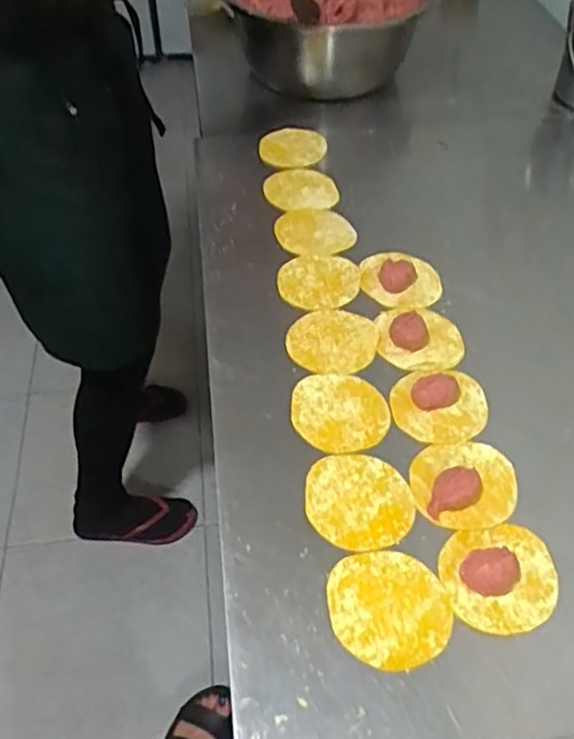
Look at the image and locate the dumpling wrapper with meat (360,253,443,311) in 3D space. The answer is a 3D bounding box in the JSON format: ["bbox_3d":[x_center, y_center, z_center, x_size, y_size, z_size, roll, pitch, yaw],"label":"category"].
[{"bbox_3d":[0.118,-0.092,0.707,0.081,0.021,0.073,4,48,-1],"label":"dumpling wrapper with meat"}]

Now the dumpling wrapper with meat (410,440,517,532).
[{"bbox_3d":[0.141,0.085,0.540,0.081,0.023,0.080,2,48,-3],"label":"dumpling wrapper with meat"}]

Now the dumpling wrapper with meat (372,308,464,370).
[{"bbox_3d":[0.127,-0.035,0.649,0.079,0.024,0.081,2,48,-2],"label":"dumpling wrapper with meat"}]

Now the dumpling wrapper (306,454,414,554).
[{"bbox_3d":[0.057,0.103,0.537,0.080,0.004,0.082,1,52,0],"label":"dumpling wrapper"}]

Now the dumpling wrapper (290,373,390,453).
[{"bbox_3d":[0.045,0.036,0.596,0.080,0.004,0.082,0,55,-1],"label":"dumpling wrapper"}]

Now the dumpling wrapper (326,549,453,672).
[{"bbox_3d":[0.072,0.167,0.481,0.081,0.004,0.081,0,51,0],"label":"dumpling wrapper"}]

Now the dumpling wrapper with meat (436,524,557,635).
[{"bbox_3d":[0.155,0.143,0.487,0.083,0.023,0.076,2,48,-3],"label":"dumpling wrapper with meat"}]

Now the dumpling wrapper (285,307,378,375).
[{"bbox_3d":[0.045,-0.028,0.650,0.078,0.004,0.091,31,53,22],"label":"dumpling wrapper"}]

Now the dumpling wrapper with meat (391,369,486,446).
[{"bbox_3d":[0.134,0.028,0.596,0.082,0.016,0.079,0,48,-5],"label":"dumpling wrapper with meat"}]

